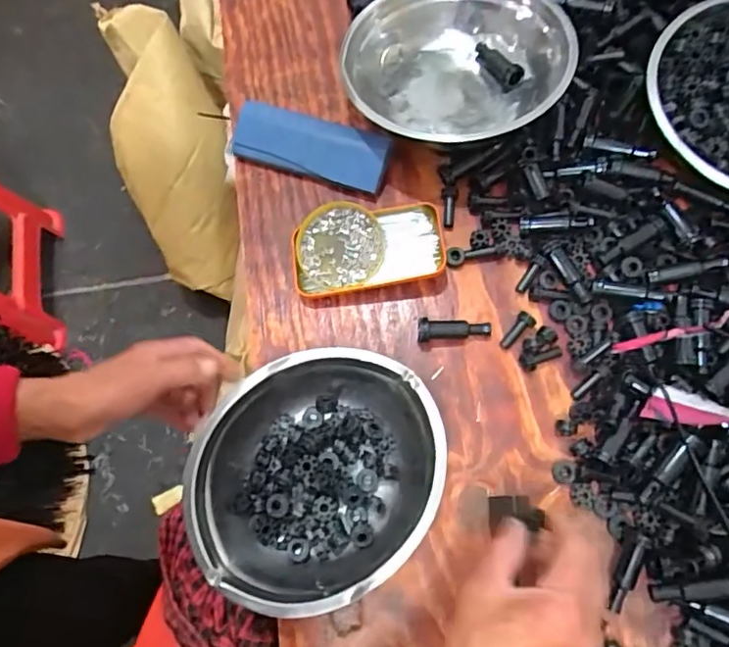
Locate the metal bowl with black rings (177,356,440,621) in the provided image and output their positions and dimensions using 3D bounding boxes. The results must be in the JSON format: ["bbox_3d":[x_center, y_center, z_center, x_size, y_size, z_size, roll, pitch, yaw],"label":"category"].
[{"bbox_3d":[-0.040,0.125,0.473,0.214,0.066,0.175,-32,76,-11],"label":"metal bowl with black rings"}]

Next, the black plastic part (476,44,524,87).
[{"bbox_3d":[0.139,-0.269,0.600,0.019,0.021,0.063,-28,56,-10],"label":"black plastic part"}]

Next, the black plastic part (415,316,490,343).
[{"bbox_3d":[0.082,0.007,0.528,0.068,0.022,0.020,-2,72,-3],"label":"black plastic part"}]

